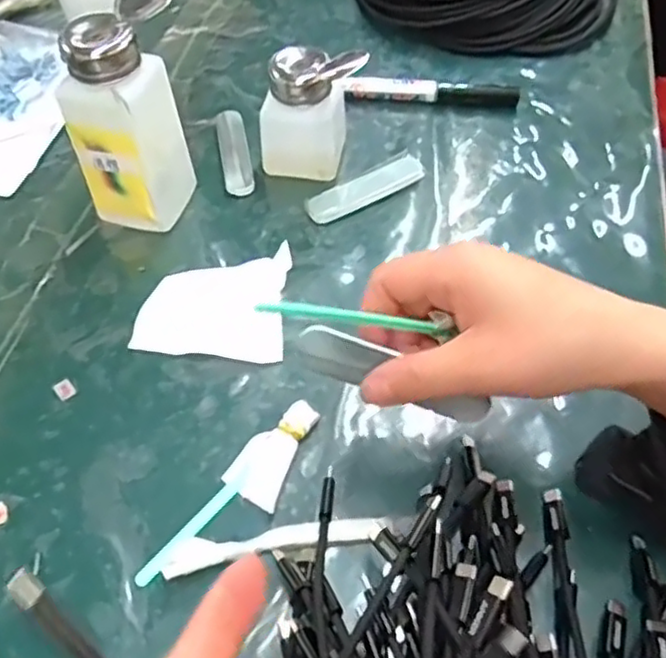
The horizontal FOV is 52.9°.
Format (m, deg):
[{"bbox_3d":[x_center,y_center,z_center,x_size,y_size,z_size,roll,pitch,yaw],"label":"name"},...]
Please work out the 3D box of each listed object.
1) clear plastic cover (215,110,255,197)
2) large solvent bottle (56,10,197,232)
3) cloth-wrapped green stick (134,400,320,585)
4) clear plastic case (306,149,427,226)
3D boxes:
[{"bbox_3d":[-0.071,-0.129,0.480,0.020,0.008,0.085,-10,55,-6],"label":"clear plastic cover"},{"bbox_3d":[-0.123,-0.118,0.403,0.052,0.125,0.053,13,56,11],"label":"large solvent bottle"},{"bbox_3d":[-0.047,0.080,0.330,0.030,0.015,0.116,35,62,22],"label":"cloth-wrapped green stick"},{"bbox_3d":[0.022,-0.097,0.454,0.086,0.006,0.024,-30,60,-19],"label":"clear plastic case"}]

